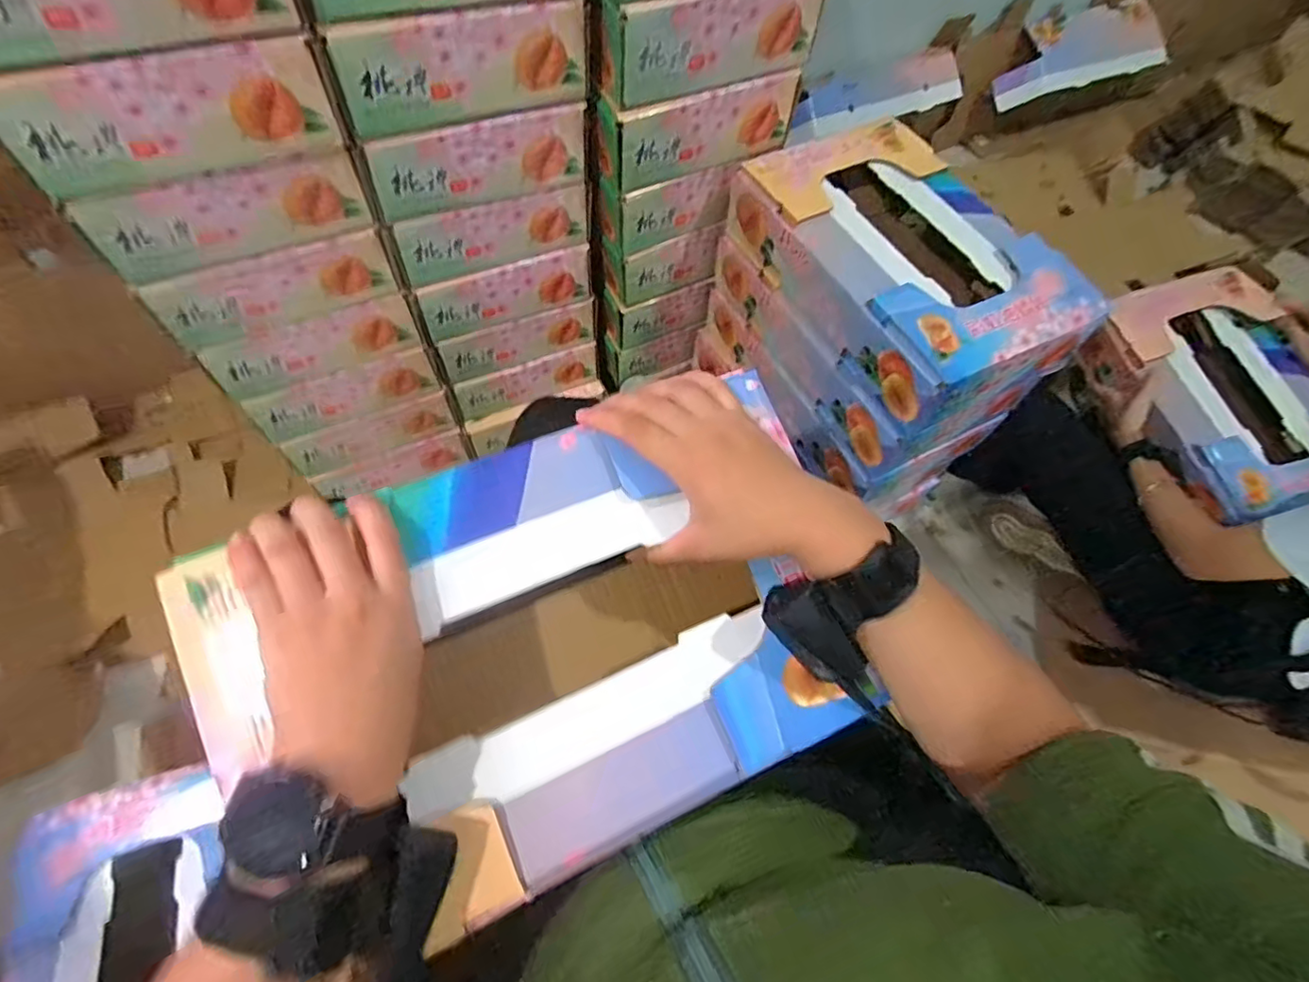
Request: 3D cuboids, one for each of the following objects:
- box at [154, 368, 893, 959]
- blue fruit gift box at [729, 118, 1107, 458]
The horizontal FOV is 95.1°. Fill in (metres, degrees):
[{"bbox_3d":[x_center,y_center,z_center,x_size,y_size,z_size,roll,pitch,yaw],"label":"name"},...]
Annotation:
[{"bbox_3d":[-0.061,0.106,0.397,0.379,0.125,0.238,-21,66,-14],"label":"box"},{"bbox_3d":[0.308,-0.279,0.747,0.246,0.110,0.387,-26,67,-16],"label":"blue fruit gift box"}]

